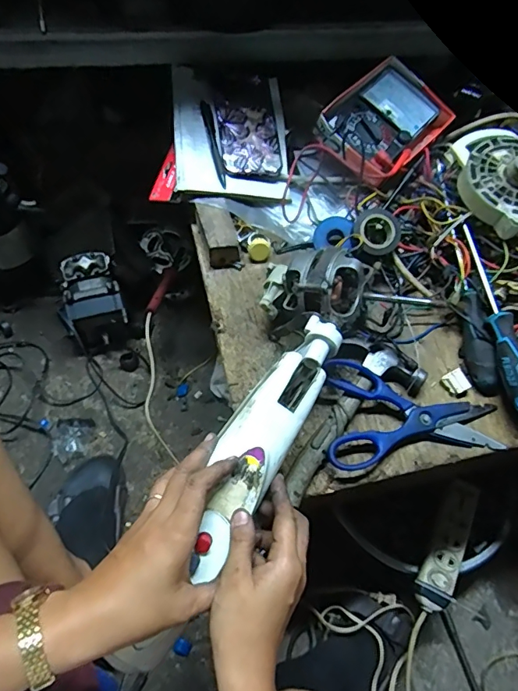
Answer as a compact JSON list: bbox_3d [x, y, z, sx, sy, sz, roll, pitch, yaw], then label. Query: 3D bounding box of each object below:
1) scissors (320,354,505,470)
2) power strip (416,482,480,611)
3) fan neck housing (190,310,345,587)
[{"bbox_3d":[0.166,0.076,0.499,0.189,0.025,0.118,0,62,-3],"label":"scissors"},{"bbox_3d":[0.267,0.275,0.647,0.049,0.029,0.181,28,64,11],"label":"power strip"},{"bbox_3d":[0.005,0.080,0.426,0.059,0.049,0.251,26,67,11],"label":"fan neck housing"}]

